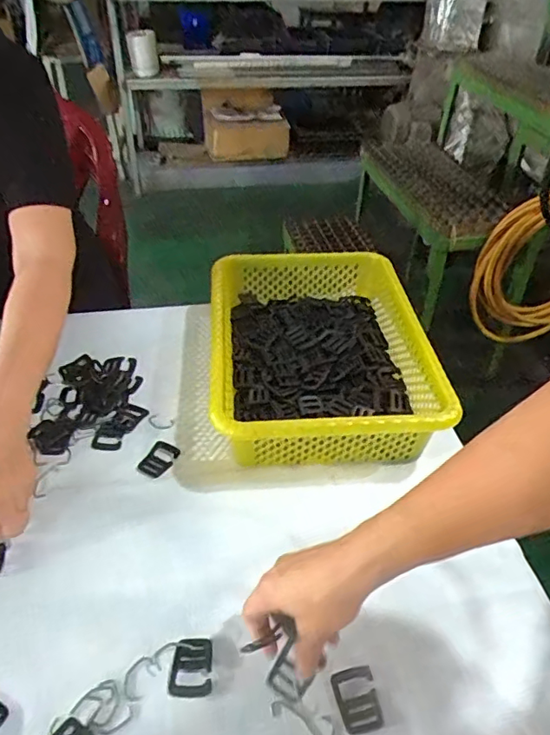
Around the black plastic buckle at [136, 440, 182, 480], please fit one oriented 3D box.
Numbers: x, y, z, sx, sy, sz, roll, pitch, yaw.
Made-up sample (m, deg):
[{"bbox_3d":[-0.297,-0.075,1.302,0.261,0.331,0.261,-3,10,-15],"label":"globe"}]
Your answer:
[{"bbox_3d":[-0.128,0.101,0.592,0.031,0.005,0.046,19,42,19],"label":"black plastic buckle"}]

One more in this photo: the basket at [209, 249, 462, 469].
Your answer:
[{"bbox_3d":[0.050,-0.021,0.680,0.252,0.091,0.348,-1,39,-5],"label":"basket"}]

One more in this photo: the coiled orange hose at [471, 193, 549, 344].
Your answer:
[{"bbox_3d":[0.670,-0.233,1.370,0.341,0.429,0.100,-1,40,-2],"label":"coiled orange hose"}]

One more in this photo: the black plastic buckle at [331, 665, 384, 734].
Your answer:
[{"bbox_3d":[0.064,0.254,0.413,0.033,0.006,0.042,-7,40,-12],"label":"black plastic buckle"}]

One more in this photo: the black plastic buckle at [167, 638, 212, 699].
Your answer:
[{"bbox_3d":[-0.067,0.237,0.427,0.033,0.004,0.044,-2,39,-6],"label":"black plastic buckle"}]

